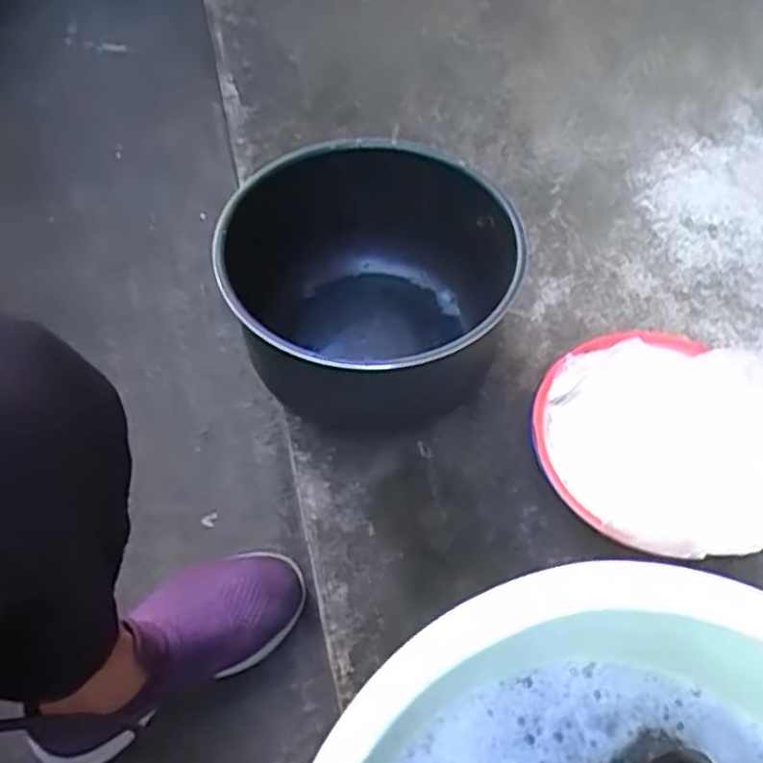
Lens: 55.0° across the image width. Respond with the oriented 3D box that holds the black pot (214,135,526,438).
[{"bbox_3d":[-0.002,-0.069,0.626,0.228,0.168,0.220,-1,56,2],"label":"black pot"}]

